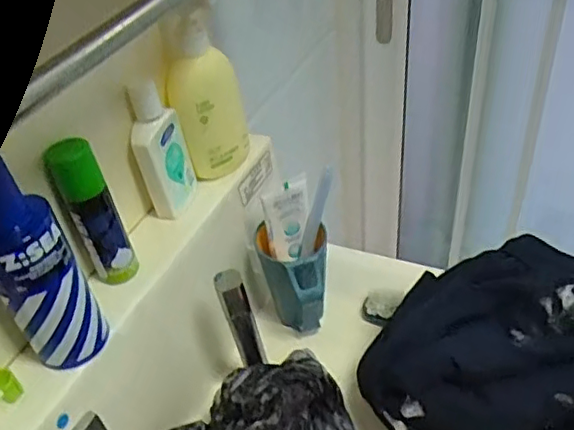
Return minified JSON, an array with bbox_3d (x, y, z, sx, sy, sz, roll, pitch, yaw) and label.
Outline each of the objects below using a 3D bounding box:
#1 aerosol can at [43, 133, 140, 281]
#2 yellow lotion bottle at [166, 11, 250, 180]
[{"bbox_3d":[-0.152,-0.001,0.476,0.032,0.123,0.034,-4,40,3],"label":"aerosol can"},{"bbox_3d":[-0.076,-0.109,0.572,0.044,0.143,0.061,18,46,26],"label":"yellow lotion bottle"}]

